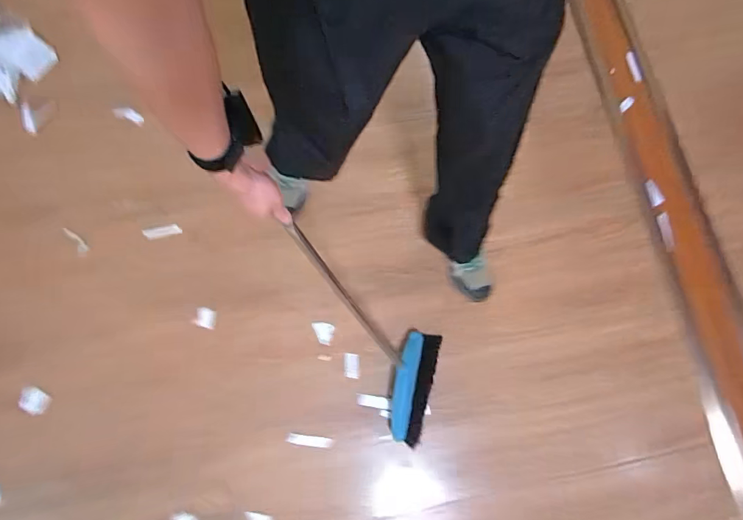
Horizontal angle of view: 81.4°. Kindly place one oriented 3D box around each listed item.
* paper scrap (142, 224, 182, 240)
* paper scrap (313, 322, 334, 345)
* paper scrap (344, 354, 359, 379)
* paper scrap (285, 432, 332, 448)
[{"bbox_3d":[-0.567,-0.078,1.167,0.109,0.010,0.034,-10,71,2],"label":"paper scrap"},{"bbox_3d":[-0.127,0.184,1.099,0.056,0.007,0.051,17,77,3],"label":"paper scrap"},{"bbox_3d":[-0.050,0.266,1.087,0.037,0.004,0.060,1,71,-3],"label":"paper scrap"},{"bbox_3d":[-0.148,0.431,1.031,0.107,0.006,0.023,13,71,-11],"label":"paper scrap"}]

